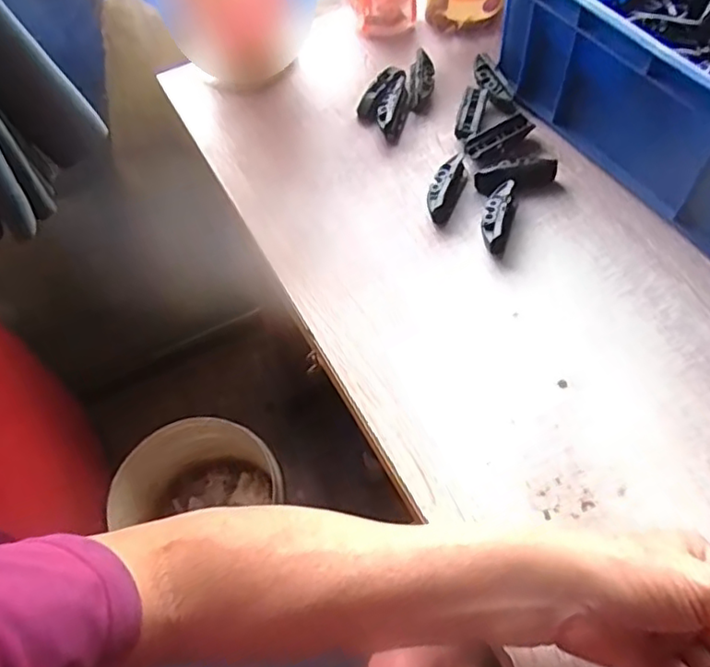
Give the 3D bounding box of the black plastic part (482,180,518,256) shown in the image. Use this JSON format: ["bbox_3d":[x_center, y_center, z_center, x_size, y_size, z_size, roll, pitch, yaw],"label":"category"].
[{"bbox_3d":[0.119,-0.097,0.500,0.025,0.018,0.065,15,61,12],"label":"black plastic part"}]

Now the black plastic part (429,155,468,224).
[{"bbox_3d":[0.080,-0.126,0.521,0.025,0.015,0.068,17,62,13],"label":"black plastic part"}]

